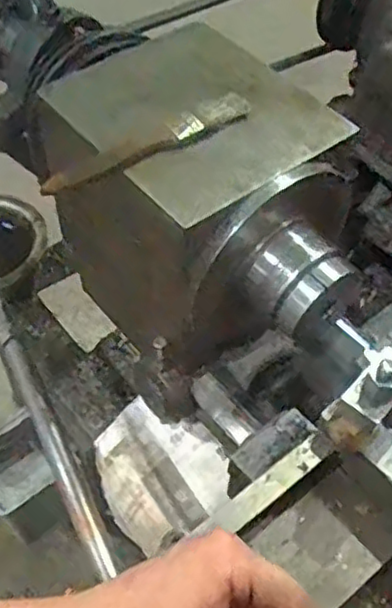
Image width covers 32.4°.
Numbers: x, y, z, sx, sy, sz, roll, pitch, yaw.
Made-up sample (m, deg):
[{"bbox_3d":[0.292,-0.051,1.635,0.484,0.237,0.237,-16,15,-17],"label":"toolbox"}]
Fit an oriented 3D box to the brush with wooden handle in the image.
[{"bbox_3d":[-0.028,-0.105,0.441,0.150,0.011,0.023,-27,58,-22],"label":"brush with wooden handle"}]

